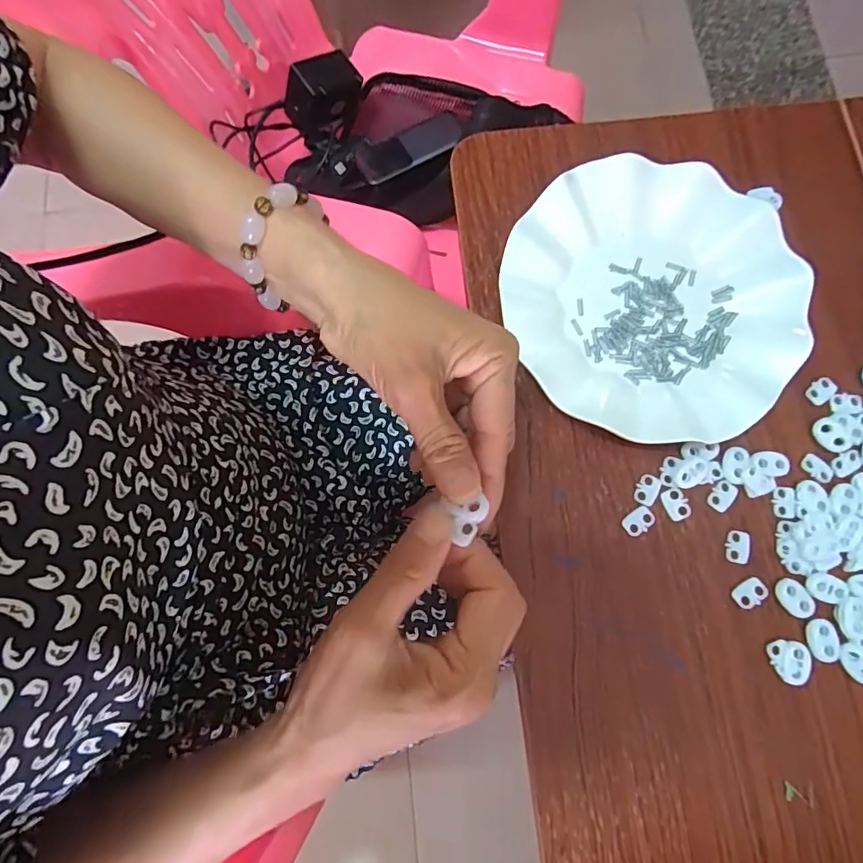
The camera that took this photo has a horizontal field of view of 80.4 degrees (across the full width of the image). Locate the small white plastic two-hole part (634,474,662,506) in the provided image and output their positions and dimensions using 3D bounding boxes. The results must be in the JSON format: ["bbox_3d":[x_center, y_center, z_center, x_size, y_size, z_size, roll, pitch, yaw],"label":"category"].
[{"bbox_3d":[0.132,0.035,0.310,0.014,0.004,0.019,20,79,5],"label":"small white plastic two-hole part"}]

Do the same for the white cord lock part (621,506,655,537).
[{"bbox_3d":[0.125,0.054,0.306,0.019,0.004,0.013,-36,79,-6],"label":"white cord lock part"}]

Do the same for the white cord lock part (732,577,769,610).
[{"bbox_3d":[0.185,0.094,0.296,0.019,0.004,0.013,-38,79,-7],"label":"white cord lock part"}]

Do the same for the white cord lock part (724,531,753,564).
[{"bbox_3d":[0.183,0.069,0.303,0.014,0.004,0.019,13,78,4],"label":"white cord lock part"}]

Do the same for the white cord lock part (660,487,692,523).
[{"bbox_3d":[0.148,0.044,0.308,0.013,0.004,0.019,-24,78,-4],"label":"white cord lock part"}]

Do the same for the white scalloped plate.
[{"bbox_3d":[0.139,-0.086,0.326,0.181,0.025,0.186,0,78,1],"label":"white scalloped plate"}]

